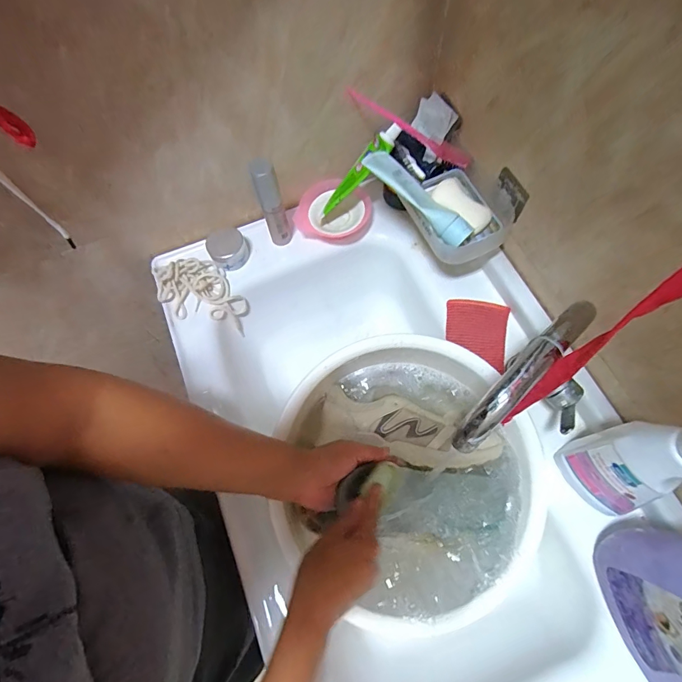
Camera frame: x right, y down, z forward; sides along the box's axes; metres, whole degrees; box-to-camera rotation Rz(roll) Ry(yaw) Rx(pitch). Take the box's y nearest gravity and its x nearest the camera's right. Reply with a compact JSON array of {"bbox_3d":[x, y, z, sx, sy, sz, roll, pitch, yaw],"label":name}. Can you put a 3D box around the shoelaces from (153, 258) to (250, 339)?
[{"bbox_3d":[-0.217,-0.076,0.644,0.144,0.033,0.091,13,83,-9],"label":"shoelaces"}]

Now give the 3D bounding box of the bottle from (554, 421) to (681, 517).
[{"bbox_3d":[0.289,0.129,0.406,0.042,0.206,0.088,-16,68,-4],"label":"bottle"}]

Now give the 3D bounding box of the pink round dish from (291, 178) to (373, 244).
[{"bbox_3d":[-0.011,-0.208,0.660,0.119,0.046,0.092,1,67,3],"label":"pink round dish"}]

